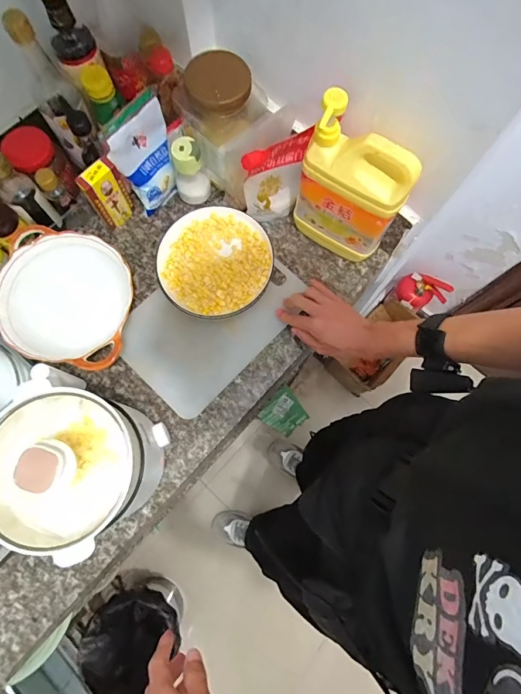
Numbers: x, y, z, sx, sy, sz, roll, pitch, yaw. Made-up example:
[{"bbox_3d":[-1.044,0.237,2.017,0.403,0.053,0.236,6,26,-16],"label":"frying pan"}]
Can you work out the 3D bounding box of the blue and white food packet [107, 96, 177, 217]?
[{"bbox_3d":[-0.173,-0.298,0.624,0.054,0.120,0.106,40,79,8],"label":"blue and white food packet"}]

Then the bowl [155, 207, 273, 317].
[{"bbox_3d":[-0.078,-0.134,0.640,0.183,0.054,0.178,0,76,-1],"label":"bowl"}]

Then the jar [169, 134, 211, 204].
[{"bbox_3d":[-0.116,-0.291,0.643,0.055,0.104,0.055,0,76,-1],"label":"jar"}]

